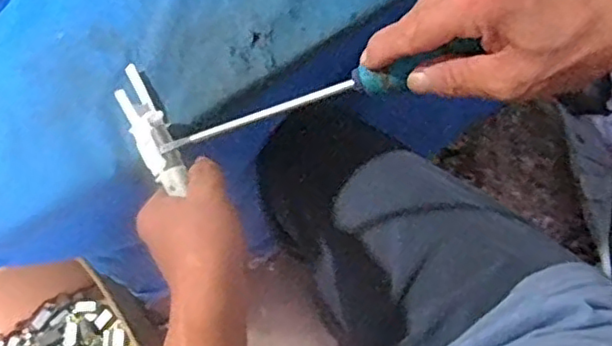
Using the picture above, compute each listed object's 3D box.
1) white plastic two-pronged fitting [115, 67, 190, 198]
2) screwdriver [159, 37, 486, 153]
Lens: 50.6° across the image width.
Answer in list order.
[{"bbox_3d":[-0.112,-0.034,0.455,0.025,0.018,0.101,-25,69,-7],"label":"white plastic two-pronged fitting"},{"bbox_3d":[-0.002,-0.044,0.397,0.216,0.020,0.016,-16,66,26],"label":"screwdriver"}]

